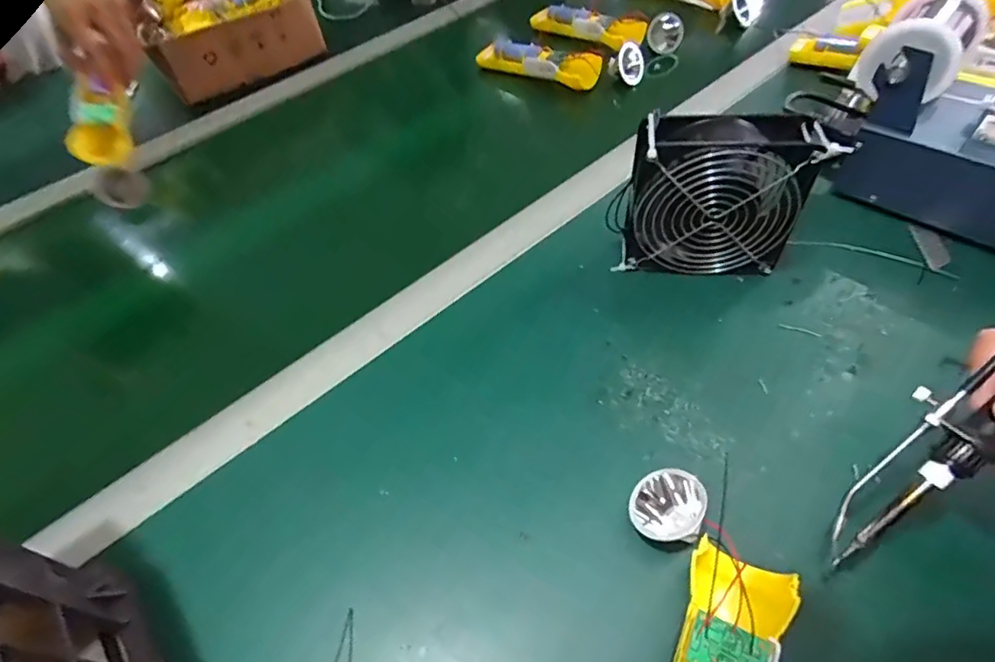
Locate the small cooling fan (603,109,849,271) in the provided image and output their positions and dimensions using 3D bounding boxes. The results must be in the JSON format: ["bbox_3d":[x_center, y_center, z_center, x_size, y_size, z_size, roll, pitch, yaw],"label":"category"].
[{"bbox_3d":[0.167,-0.104,0.418,0.129,0.119,0.055,2,53,8],"label":"small cooling fan"}]

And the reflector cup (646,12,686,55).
[{"bbox_3d":[0.222,-0.392,0.698,0.044,0.043,0.032,21,58,21],"label":"reflector cup"}]

